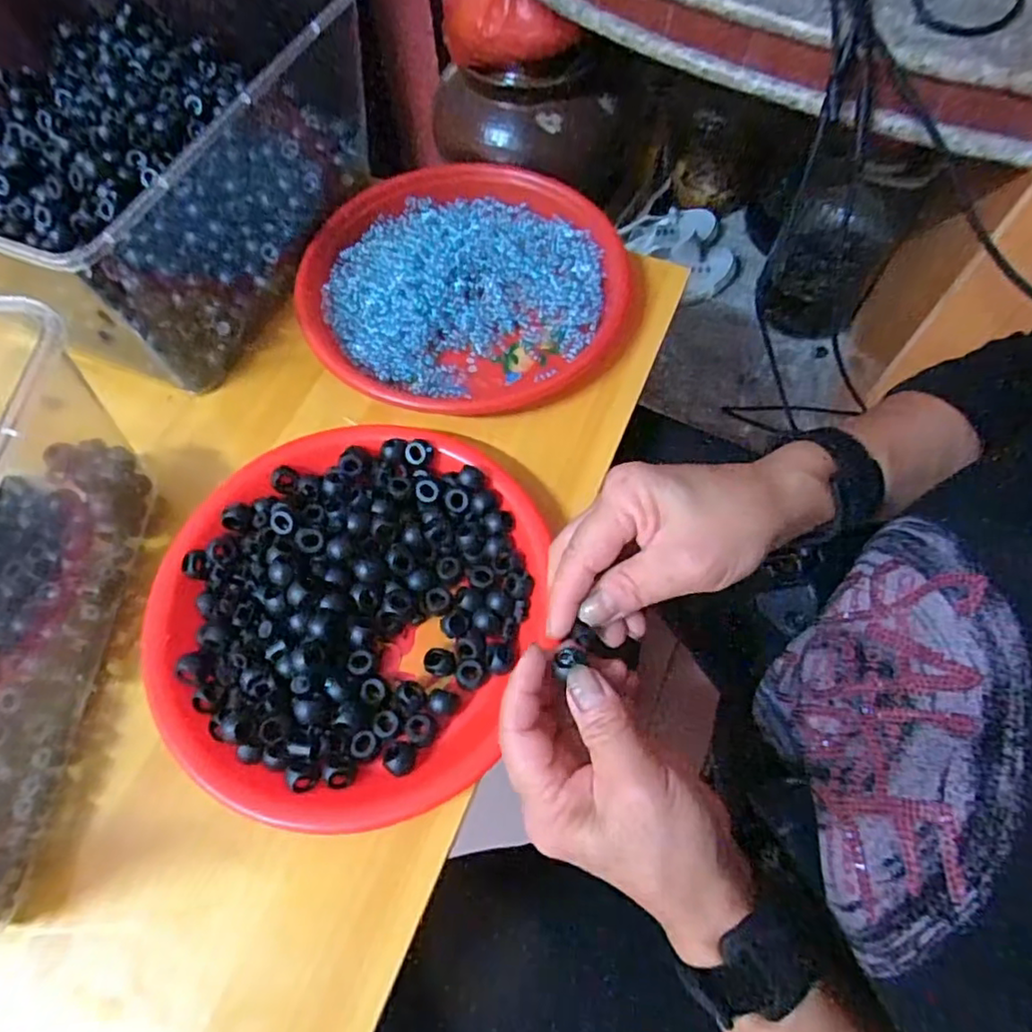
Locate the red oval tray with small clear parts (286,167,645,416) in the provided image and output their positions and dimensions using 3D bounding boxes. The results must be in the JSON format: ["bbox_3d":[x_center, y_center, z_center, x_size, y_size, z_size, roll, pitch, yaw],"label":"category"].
[{"bbox_3d":[-0.038,-0.176,0.467,0.239,0.026,0.221,-30,67,-12],"label":"red oval tray with small clear parts"}]

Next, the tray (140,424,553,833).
[{"bbox_3d":[-0.098,0.047,0.358,0.210,0.038,0.227,-1,65,1],"label":"tray"}]

